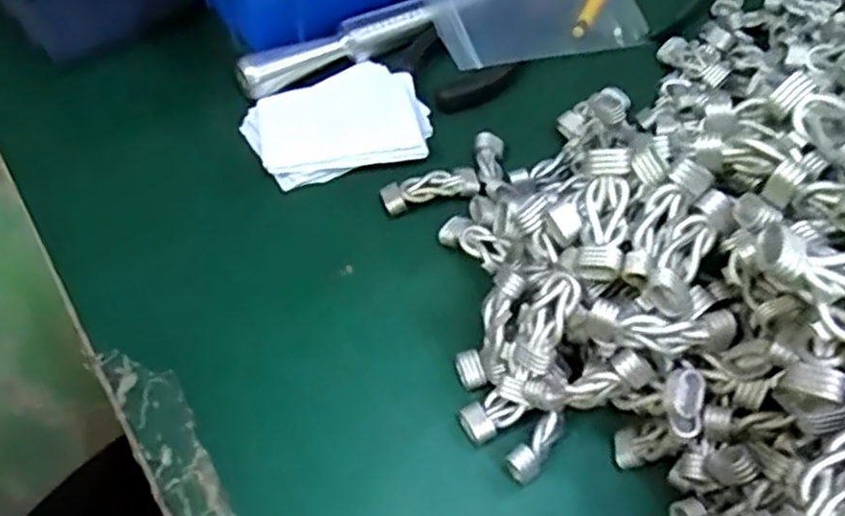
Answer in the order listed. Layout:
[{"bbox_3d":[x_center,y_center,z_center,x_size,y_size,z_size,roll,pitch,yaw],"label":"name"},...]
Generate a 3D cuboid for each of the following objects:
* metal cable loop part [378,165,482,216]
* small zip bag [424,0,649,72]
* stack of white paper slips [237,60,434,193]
[{"bbox_3d":[0.004,-0.032,0.343,0.045,0.008,0.014,-13,55,-10],"label":"metal cable loop part"},{"bbox_3d":[0.062,-0.141,0.416,0.119,0.011,0.076,-12,65,-17],"label":"small zip bag"},{"bbox_3d":[-0.041,-0.065,0.367,0.085,0.011,0.069,-22,57,-16],"label":"stack of white paper slips"}]

